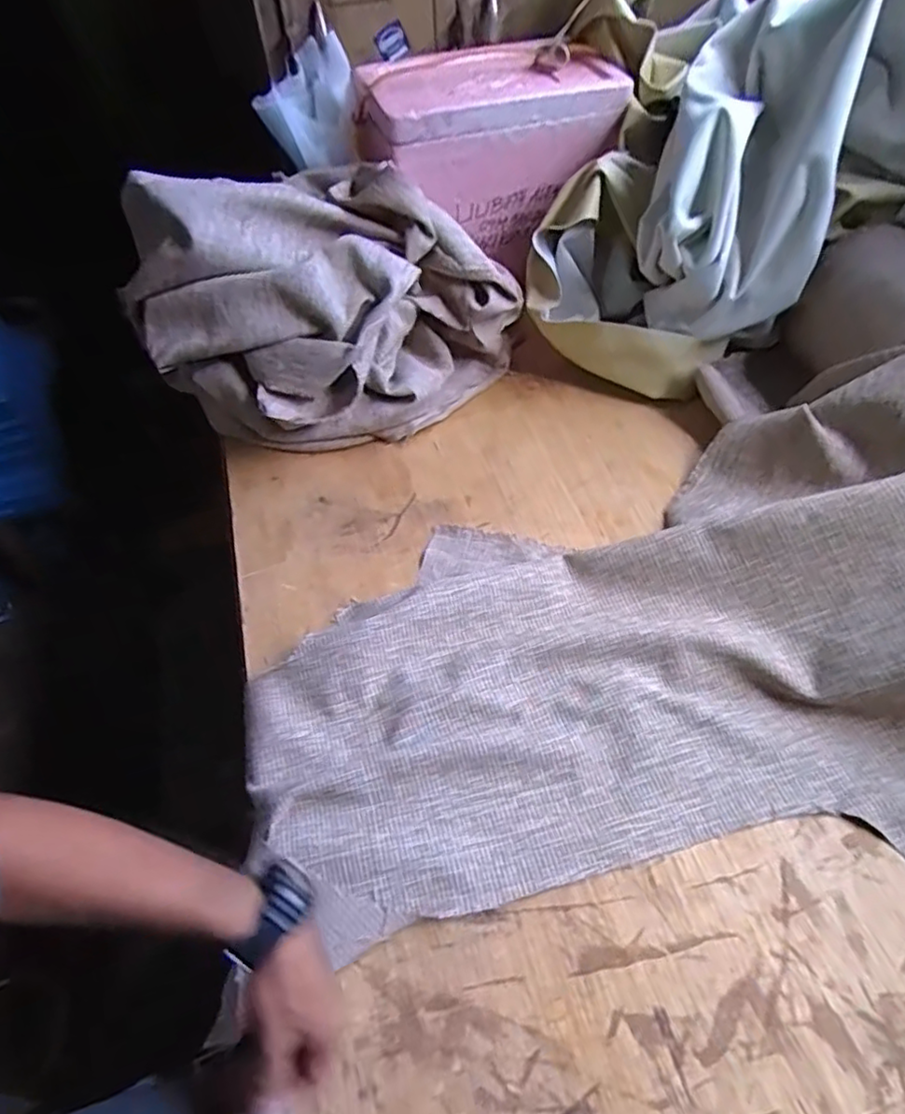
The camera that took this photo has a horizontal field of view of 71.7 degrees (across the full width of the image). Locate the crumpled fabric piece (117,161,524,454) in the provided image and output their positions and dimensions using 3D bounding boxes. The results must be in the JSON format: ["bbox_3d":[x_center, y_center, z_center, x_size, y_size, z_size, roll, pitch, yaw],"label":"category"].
[{"bbox_3d":[-0.177,-0.373,0.949,0.511,0.293,0.343,-29,57,-18],"label":"crumpled fabric piece"}]

